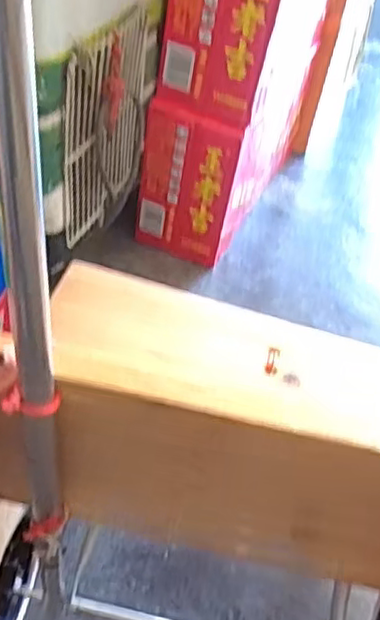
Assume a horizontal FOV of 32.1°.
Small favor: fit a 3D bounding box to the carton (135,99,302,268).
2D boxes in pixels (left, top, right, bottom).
[{"bbox_3d":[0.057,-0.233,0.924,0.122,0.211,0.323,24,48,12],"label":"carton"}]

